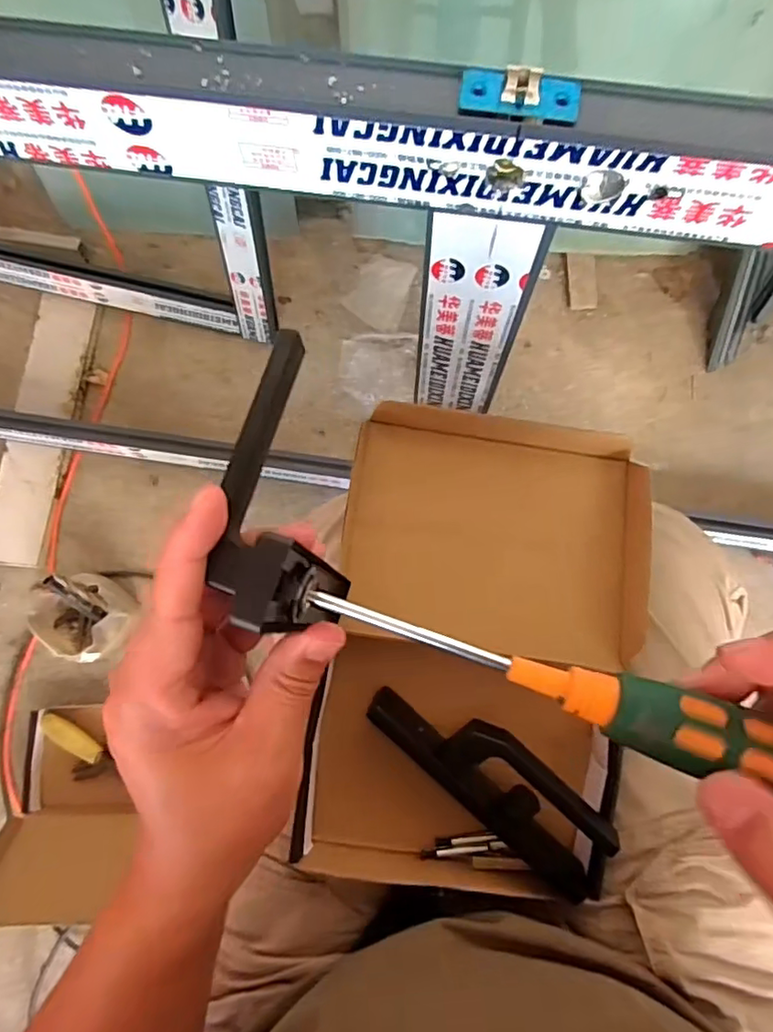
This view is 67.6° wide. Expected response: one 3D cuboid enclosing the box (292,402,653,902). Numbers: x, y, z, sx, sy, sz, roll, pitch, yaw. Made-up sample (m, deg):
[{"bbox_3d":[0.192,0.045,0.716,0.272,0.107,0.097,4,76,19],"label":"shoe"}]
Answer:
[{"bbox_3d":[0.061,0.091,0.392,0.194,0.075,0.304,8,77,4],"label":"box"}]

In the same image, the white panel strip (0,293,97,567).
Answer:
[{"bbox_3d":[-0.591,-0.155,0.984,0.100,0.021,0.472,5,77,3],"label":"white panel strip"}]

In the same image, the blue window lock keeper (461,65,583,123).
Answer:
[{"bbox_3d":[0.065,-0.206,0.279,0.057,0.013,0.023,8,77,4],"label":"blue window lock keeper"}]

